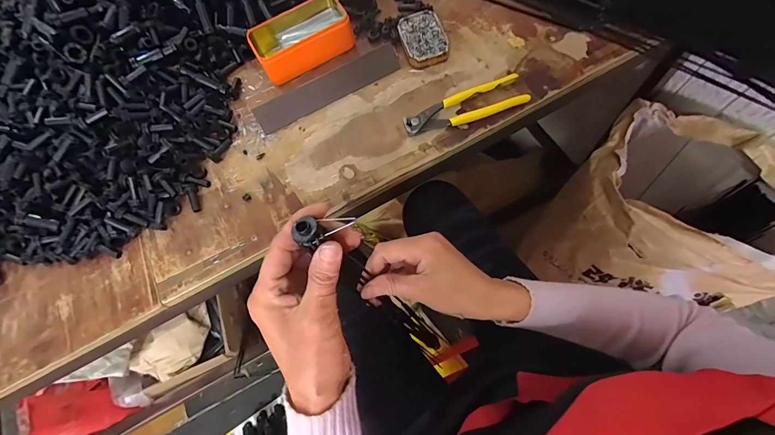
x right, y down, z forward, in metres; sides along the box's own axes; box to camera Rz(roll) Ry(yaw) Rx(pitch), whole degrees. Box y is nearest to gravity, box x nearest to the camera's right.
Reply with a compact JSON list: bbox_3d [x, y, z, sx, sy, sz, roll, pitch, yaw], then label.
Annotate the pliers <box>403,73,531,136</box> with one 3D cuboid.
[{"bbox_3d":[0.103,-0.147,0.472,0.164,0.026,0.044,-19,68,-1],"label":"pliers"}]

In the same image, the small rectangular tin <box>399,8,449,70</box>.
[{"bbox_3d":[0.052,-0.262,0.515,0.060,0.022,0.086,-17,68,-1],"label":"small rectangular tin"}]

